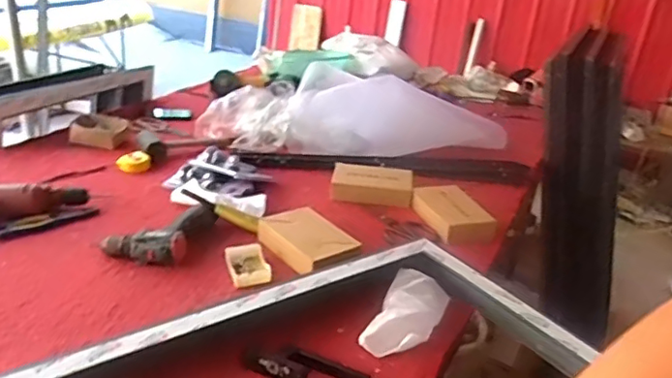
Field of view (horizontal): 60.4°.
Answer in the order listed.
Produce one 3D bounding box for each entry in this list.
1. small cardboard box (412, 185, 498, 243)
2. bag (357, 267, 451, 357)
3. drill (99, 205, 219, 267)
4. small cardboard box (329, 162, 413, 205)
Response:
[{"bbox_3d":[0.256,0.050,1.271,0.131,0.042,0.214,-2,25,-14],"label":"small cardboard box"},{"bbox_3d":[0.117,0.201,0.931,0.094,0.040,0.203,15,26,22],"label":"bag"},{"bbox_3d":[-0.337,0.073,1.114,0.162,0.055,0.193,8,24,9],"label":"drill"},{"bbox_3d":[0.089,-0.015,1.400,0.192,0.040,0.149,7,24,6],"label":"small cardboard box"}]

